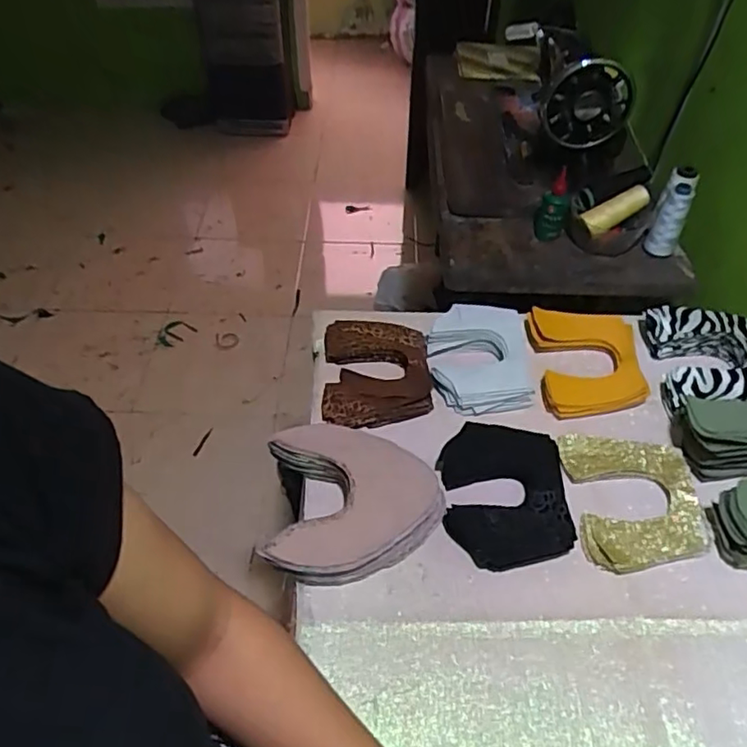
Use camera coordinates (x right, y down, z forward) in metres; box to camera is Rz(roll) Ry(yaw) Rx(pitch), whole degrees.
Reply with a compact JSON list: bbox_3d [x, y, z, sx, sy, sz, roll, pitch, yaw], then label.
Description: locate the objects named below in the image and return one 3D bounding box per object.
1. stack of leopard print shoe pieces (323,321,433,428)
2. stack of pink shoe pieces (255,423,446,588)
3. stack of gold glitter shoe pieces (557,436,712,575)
[{"bbox_3d":[0.004,-0.006,0.766,0.130,0.029,0.161,-2,46,-1],"label":"stack of leopard print shoe pieces"},{"bbox_3d":[-0.018,0.132,0.630,0.170,0.059,0.165,0,46,1],"label":"stack of pink shoe pieces"},{"bbox_3d":[0.278,0.135,0.650,0.131,0.023,0.151,0,46,0],"label":"stack of gold glitter shoe pieces"}]

